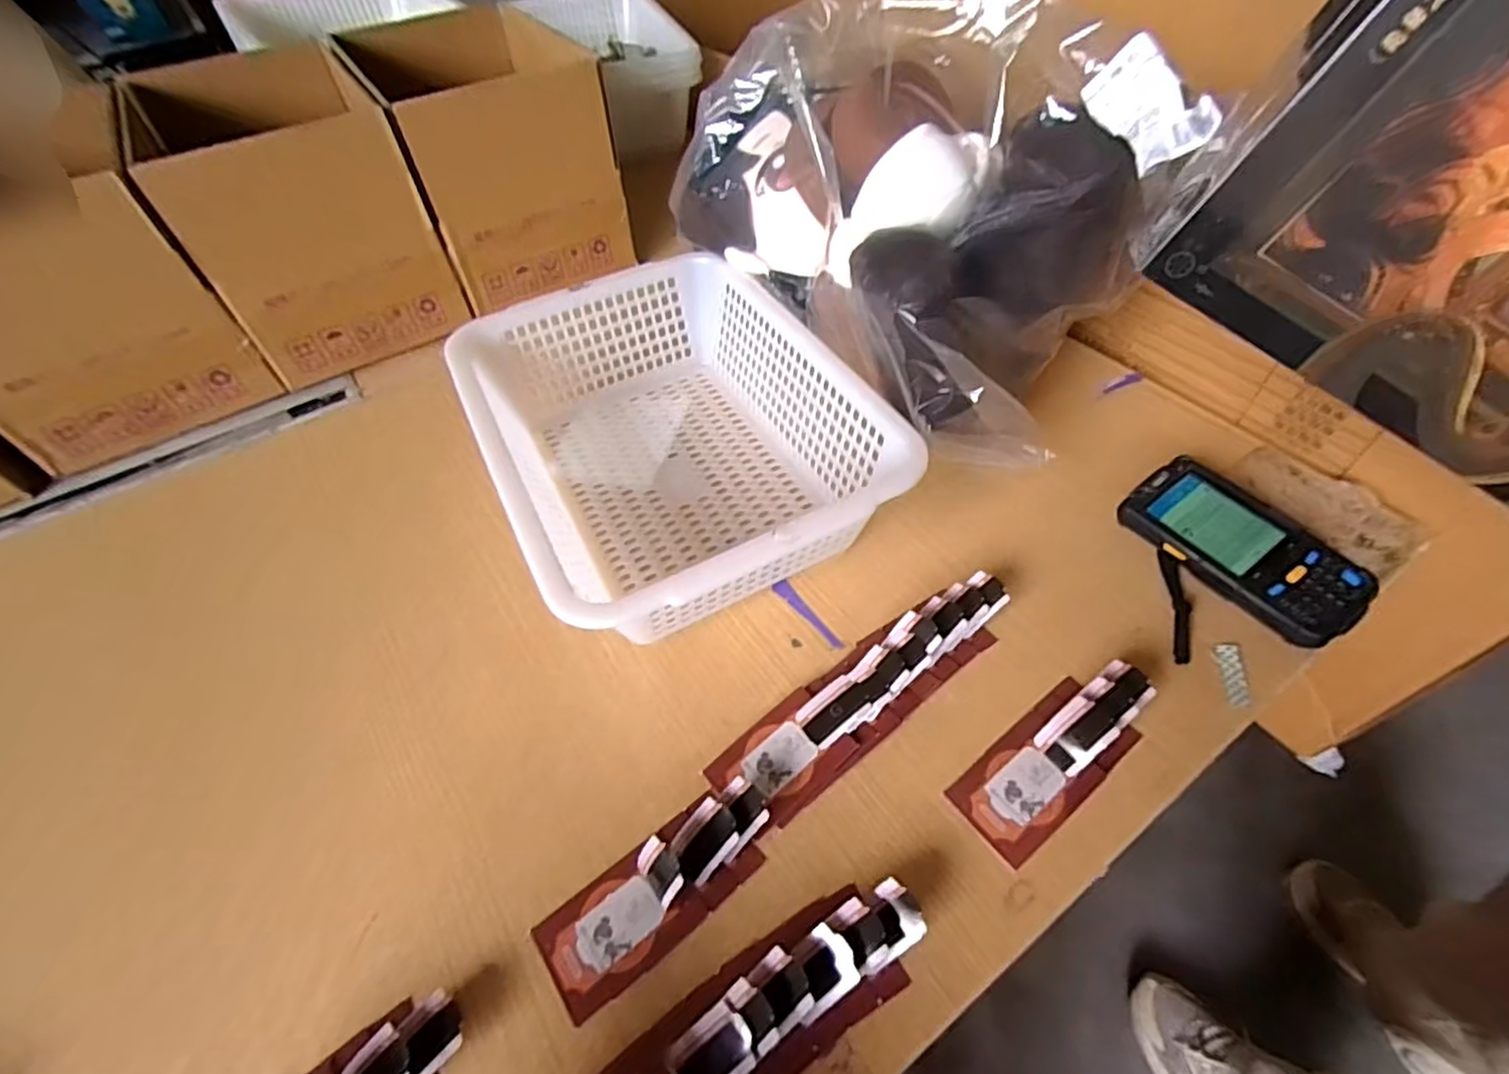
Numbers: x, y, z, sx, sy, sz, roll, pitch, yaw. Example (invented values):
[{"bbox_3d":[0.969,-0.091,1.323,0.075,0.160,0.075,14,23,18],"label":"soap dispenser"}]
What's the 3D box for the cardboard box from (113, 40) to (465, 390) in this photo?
[{"bbox_3d":[-0.482,-0.351,0.699,0.210,0.194,0.329,-31,56,-20],"label":"cardboard box"}]

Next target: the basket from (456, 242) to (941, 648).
[{"bbox_3d":[-0.068,-0.077,0.521,0.255,0.105,0.342,-24,54,-15],"label":"basket"}]

